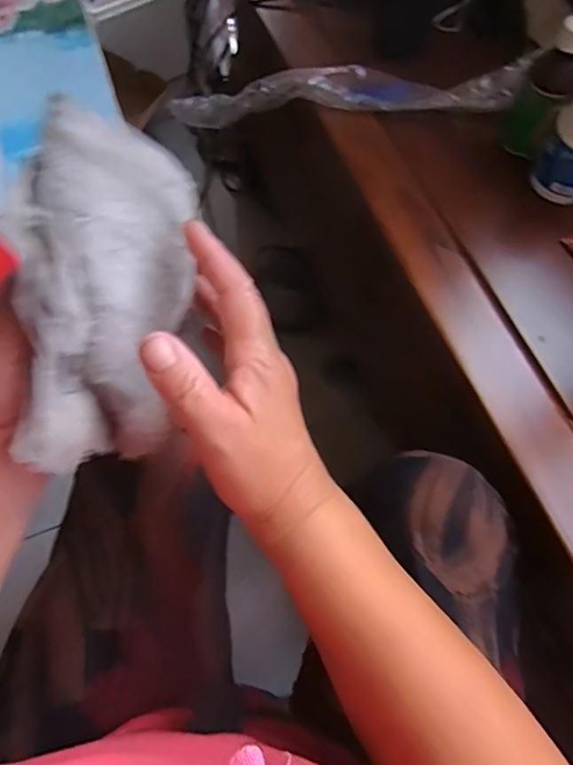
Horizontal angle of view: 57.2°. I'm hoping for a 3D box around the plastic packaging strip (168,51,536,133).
[{"bbox_3d":[0.065,-0.336,0.629,0.422,0.088,0.050,6,67,4],"label":"plastic packaging strip"}]

